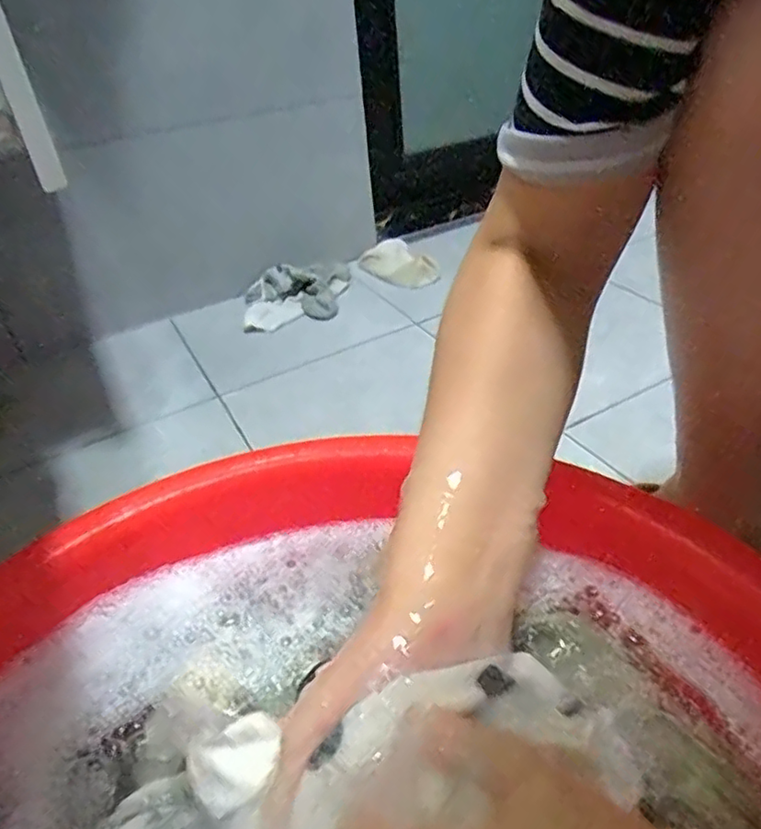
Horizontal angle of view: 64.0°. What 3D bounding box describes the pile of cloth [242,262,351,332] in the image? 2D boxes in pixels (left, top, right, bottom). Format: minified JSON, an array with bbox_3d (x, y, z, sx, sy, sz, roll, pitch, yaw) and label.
[{"bbox_3d":[-0.127,-0.190,0.934,0.164,0.041,0.153,-8,36,-3],"label":"pile of cloth"}]

